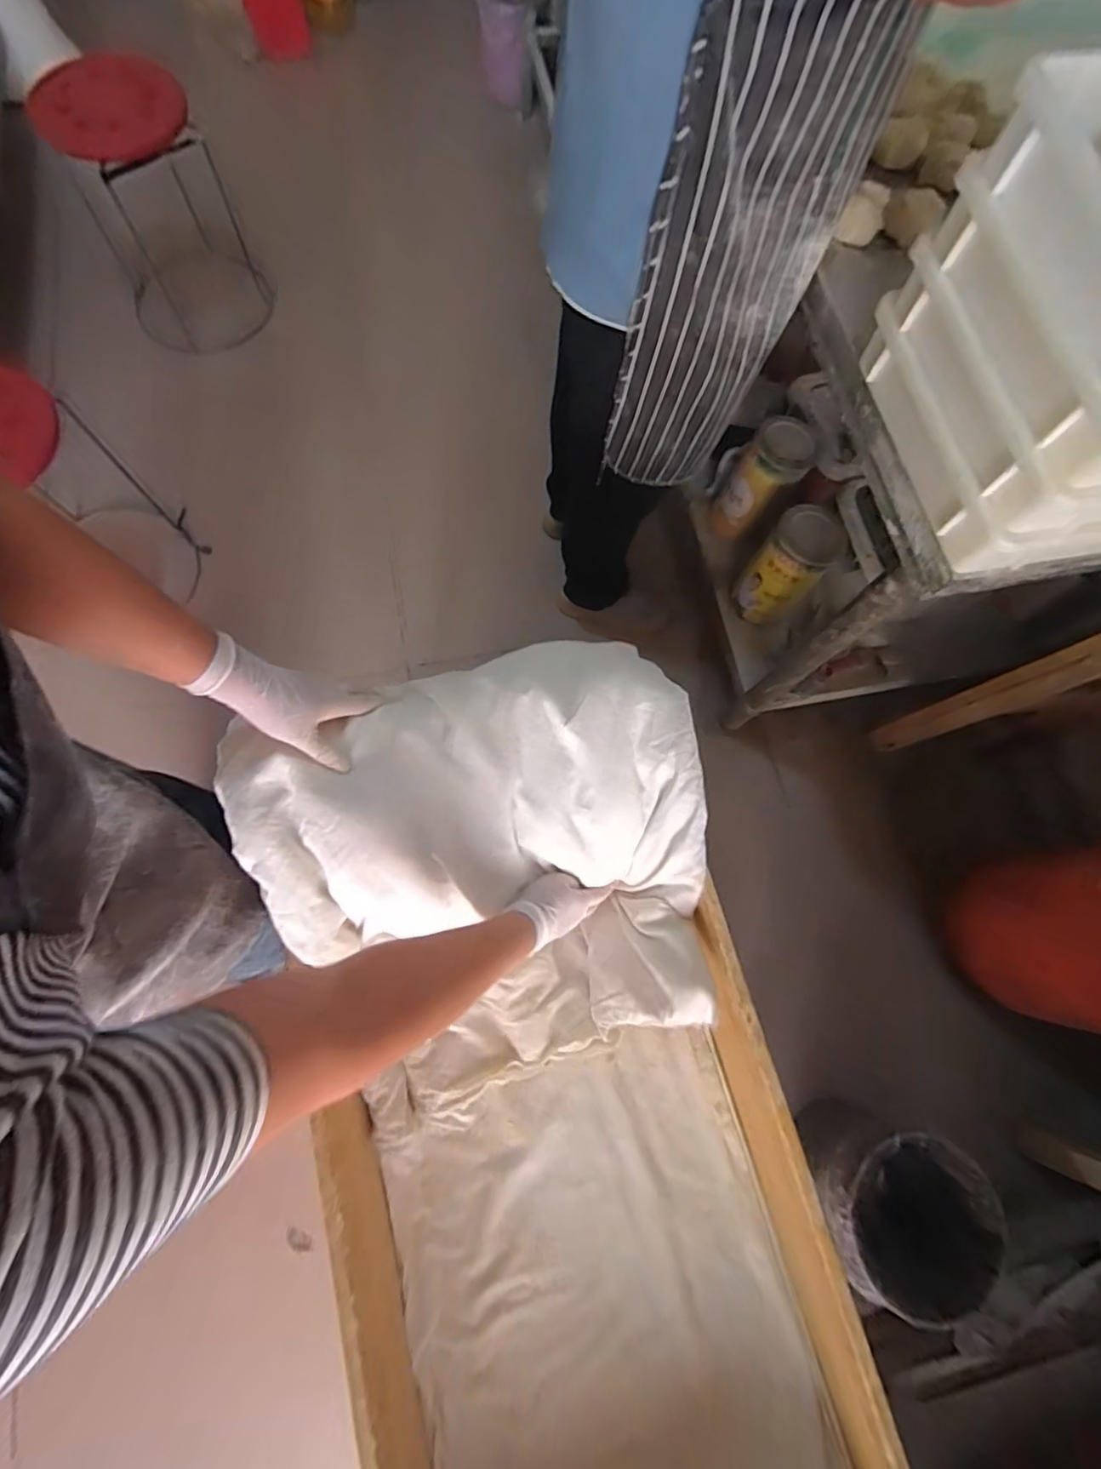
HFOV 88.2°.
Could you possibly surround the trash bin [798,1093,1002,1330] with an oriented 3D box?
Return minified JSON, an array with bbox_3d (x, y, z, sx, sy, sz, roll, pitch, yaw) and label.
[{"bbox_3d":[0.575,0.790,0.966,0.249,0.242,0.232,20,72,5],"label":"trash bin"}]

